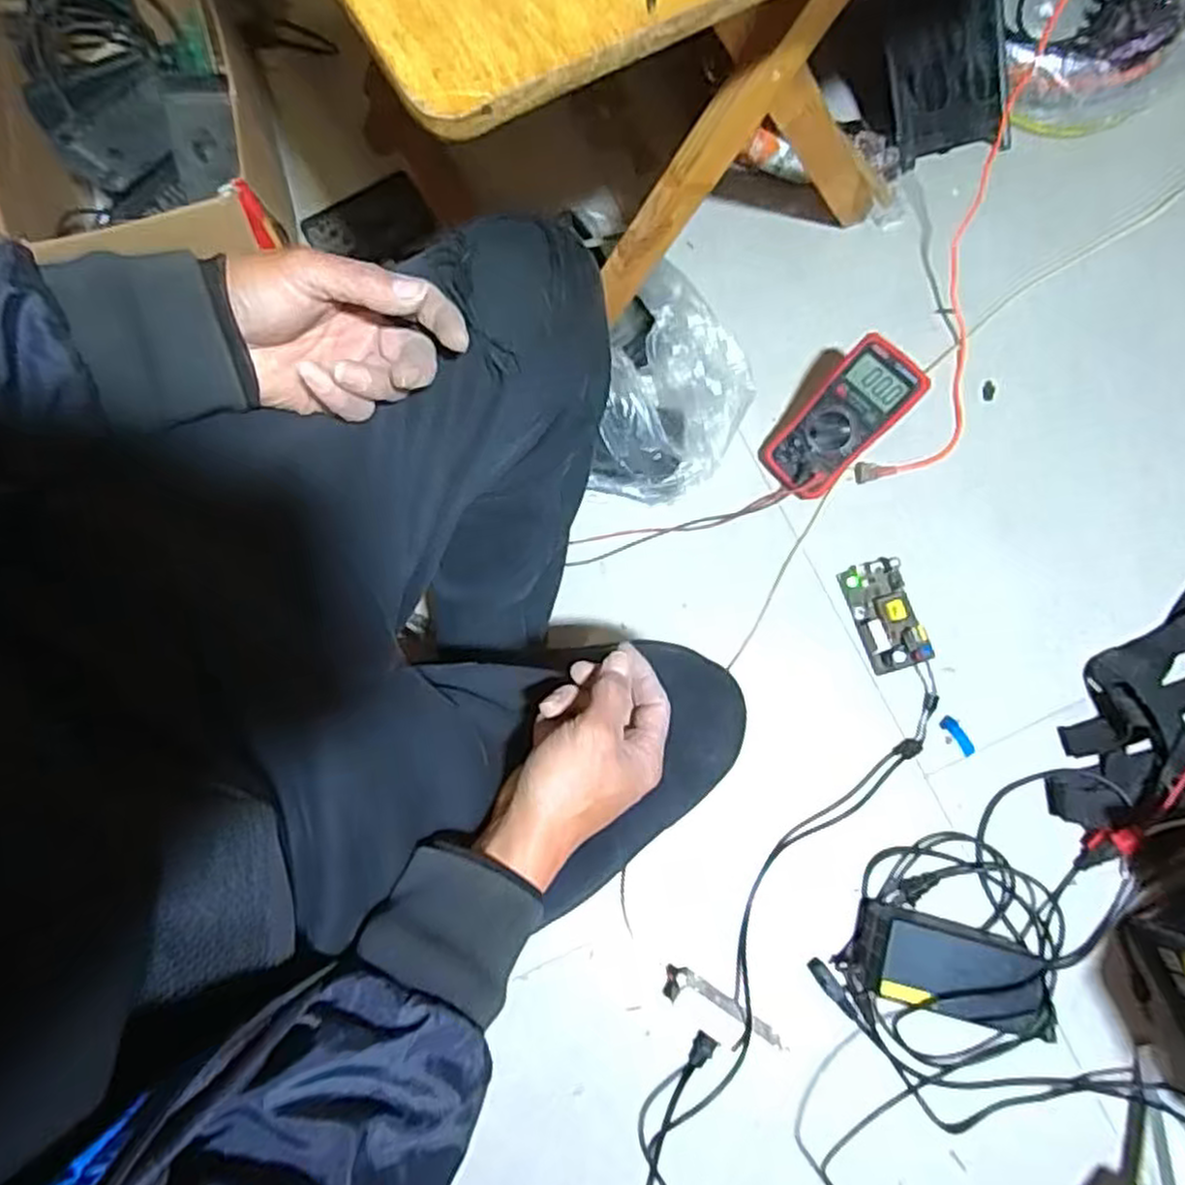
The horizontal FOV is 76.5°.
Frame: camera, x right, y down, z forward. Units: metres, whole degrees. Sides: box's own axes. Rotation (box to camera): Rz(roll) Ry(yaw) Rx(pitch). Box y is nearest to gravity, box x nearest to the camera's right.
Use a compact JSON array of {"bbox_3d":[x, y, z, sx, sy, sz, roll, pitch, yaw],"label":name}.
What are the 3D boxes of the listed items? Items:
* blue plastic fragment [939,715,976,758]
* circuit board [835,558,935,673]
[{"bbox_3d":[0.420,0.165,0.863,0.019,0.006,0.049,-33,79,-7],"label":"blue plastic fragment"},{"bbox_3d":[0.342,0.026,0.877,0.070,0.019,0.127,-17,77,-3],"label":"circuit board"}]

